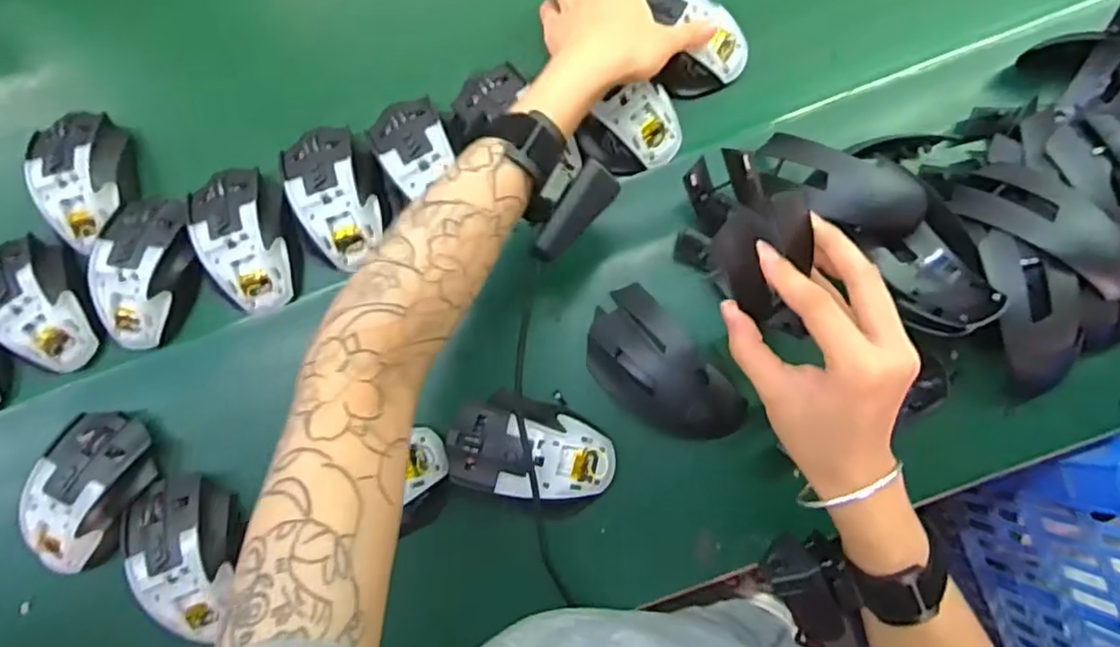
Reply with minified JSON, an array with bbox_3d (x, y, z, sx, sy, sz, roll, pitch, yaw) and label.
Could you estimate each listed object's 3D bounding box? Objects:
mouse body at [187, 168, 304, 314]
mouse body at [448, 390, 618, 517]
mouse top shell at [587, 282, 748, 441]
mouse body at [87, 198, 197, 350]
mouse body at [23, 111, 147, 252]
[{"bbox_3d":[-0.245,-0.070,0.498,0.071,0.034,0.113,-22,82,0],"label":"mouse body"},{"bbox_3d":[-0.021,0.090,0.437,0.114,0.047,0.070,17,83,5],"label":"mouse body"},{"bbox_3d":[0.070,0.036,0.452,0.067,0.030,0.125,-40,82,-3],"label":"mouse top shell"},{"bbox_3d":[-0.325,-0.041,0.500,0.075,0.034,0.116,4,82,3],"label":"mouse body"},{"bbox_3d":[-0.388,-0.119,0.520,0.069,0.037,0.114,-19,82,0],"label":"mouse body"}]

